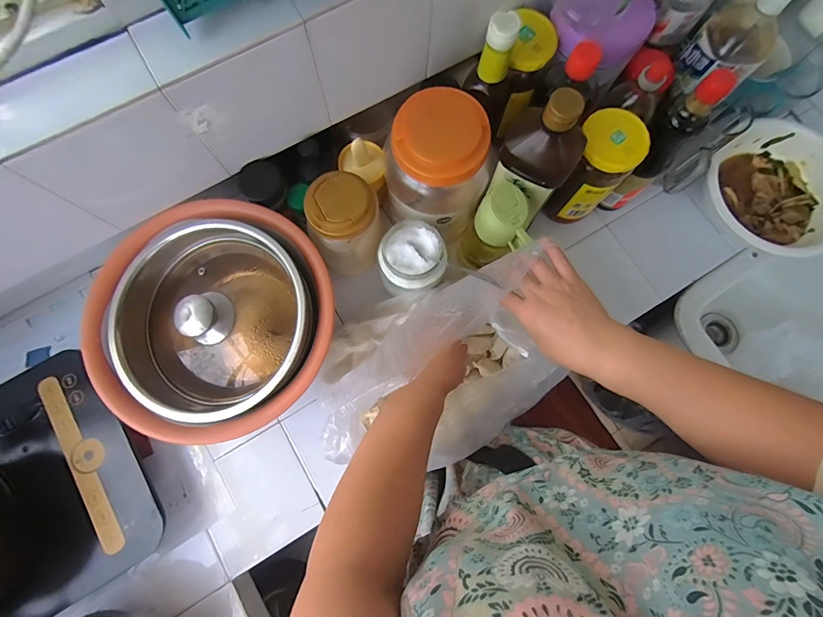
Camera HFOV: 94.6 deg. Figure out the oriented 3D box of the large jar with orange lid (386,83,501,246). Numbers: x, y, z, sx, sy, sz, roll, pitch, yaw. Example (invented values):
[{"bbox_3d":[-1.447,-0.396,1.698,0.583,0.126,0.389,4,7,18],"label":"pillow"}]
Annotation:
[{"bbox_3d":[0.032,-0.178,0.522,0.119,0.191,0.109,0,78,-1],"label":"large jar with orange lid"}]

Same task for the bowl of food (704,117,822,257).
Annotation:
[{"bbox_3d":[0.564,-0.176,0.584,0.219,0.062,0.205,0,78,-1],"label":"bowl of food"}]

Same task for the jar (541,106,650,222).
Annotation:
[{"bbox_3d":[0.248,-0.191,0.532,0.078,0.154,0.073,0,78,-1],"label":"jar"}]

